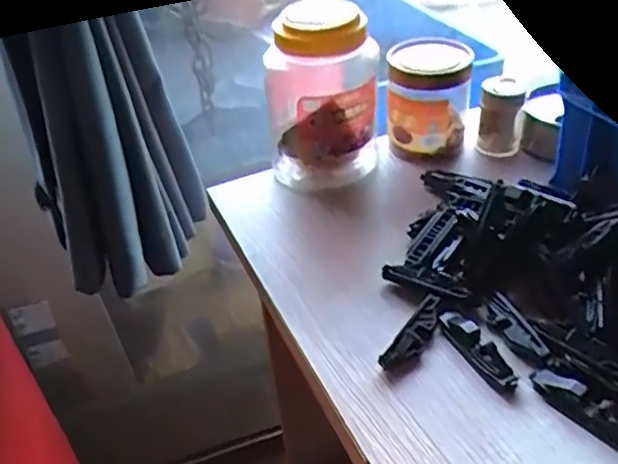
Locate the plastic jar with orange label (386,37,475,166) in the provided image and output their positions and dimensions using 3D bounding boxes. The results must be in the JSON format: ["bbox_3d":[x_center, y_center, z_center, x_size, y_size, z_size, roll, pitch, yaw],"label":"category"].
[{"bbox_3d":[0.130,-0.148,0.676,0.087,0.111,0.089,2,38,11],"label":"plastic jar with orange label"}]

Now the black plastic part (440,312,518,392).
[{"bbox_3d":[0.123,0.084,0.454,0.017,0.018,0.075,-19,39,-16],"label":"black plastic part"}]

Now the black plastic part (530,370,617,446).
[{"bbox_3d":[0.184,0.114,0.405,0.020,0.015,0.080,-28,42,-25],"label":"black plastic part"}]

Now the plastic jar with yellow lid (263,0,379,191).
[{"bbox_3d":[0.014,-0.138,0.648,0.115,0.171,0.090,-4,38,3],"label":"plastic jar with yellow lid"}]

